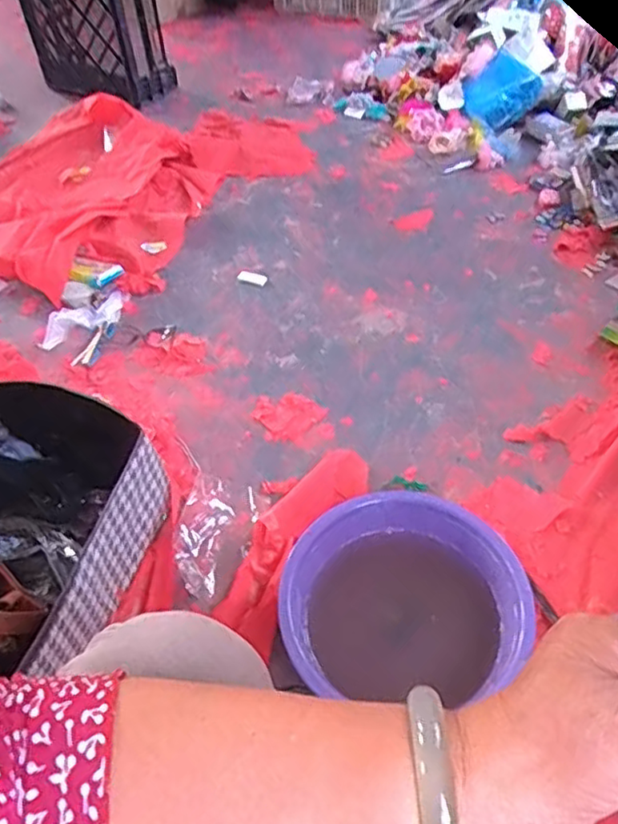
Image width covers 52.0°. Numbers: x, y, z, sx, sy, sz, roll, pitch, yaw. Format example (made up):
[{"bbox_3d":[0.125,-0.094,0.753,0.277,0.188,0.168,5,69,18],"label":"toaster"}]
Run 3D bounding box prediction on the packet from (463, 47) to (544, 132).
[{"bbox_3d":[0.500,-0.840,1.670,0.161,0.032,0.199,44,87,8],"label":"packet"}]

